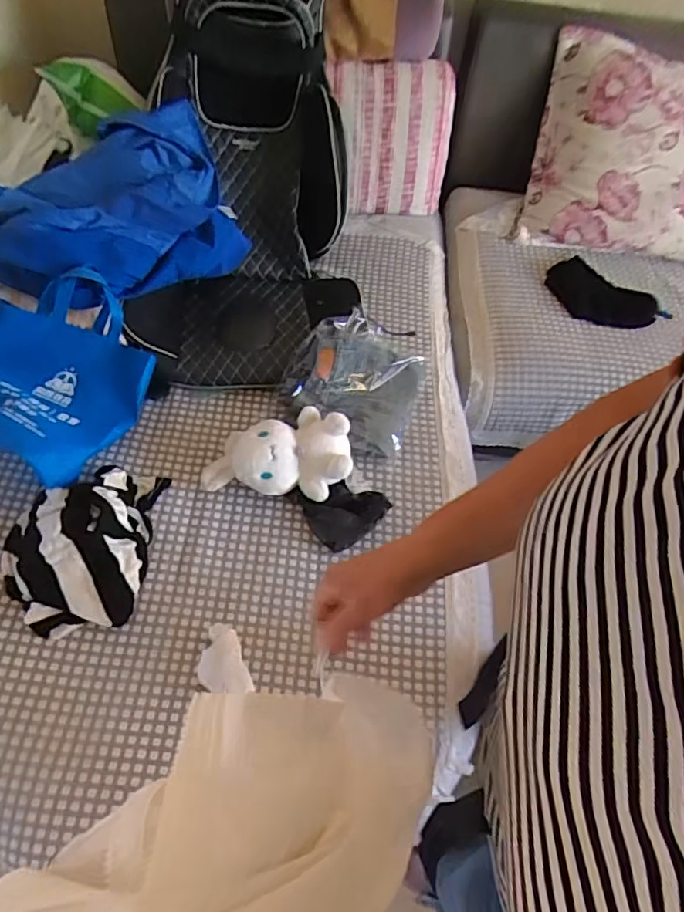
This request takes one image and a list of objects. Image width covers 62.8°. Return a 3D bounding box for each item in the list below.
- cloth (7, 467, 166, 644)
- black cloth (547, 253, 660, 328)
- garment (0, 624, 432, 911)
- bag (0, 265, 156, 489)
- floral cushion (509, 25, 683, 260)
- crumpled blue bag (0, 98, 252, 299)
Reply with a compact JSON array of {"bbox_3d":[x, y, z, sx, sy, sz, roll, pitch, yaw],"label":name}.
[{"bbox_3d":[-0.500,0.158,1.053,0.264,0.094,0.331,3,57,-2],"label":"cloth"},{"bbox_3d":[0.683,-0.424,1.483,0.298,0.069,0.149,23,59,11],"label":"black cloth"},{"bbox_3d":[-0.065,0.248,0.293,0.215,0.111,0.272,12,57,4],"label":"garment"},{"bbox_3d":[-0.643,-0.170,1.192,0.396,0.171,0.448,10,57,3],"label":"bag"},{"bbox_3d":[0.861,-0.721,1.401,0.782,0.445,0.149,12,32,3],"label":"floral cushion"},{"bbox_3d":[-0.593,-0.575,1.373,0.714,0.206,0.464,-37,67,-24],"label":"crumpled blue bag"}]

